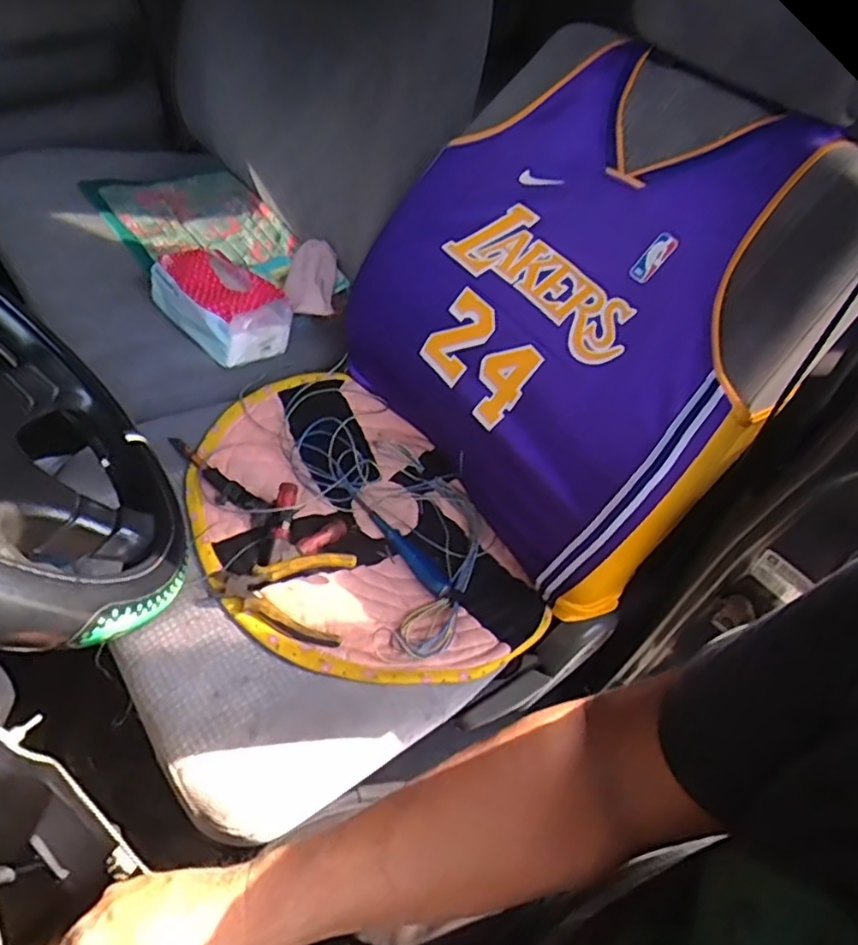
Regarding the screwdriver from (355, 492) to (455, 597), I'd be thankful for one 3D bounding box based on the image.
[{"bbox_3d":[-0.037,0.085,0.822,0.030,0.022,0.176,-34,63,-26],"label":"screwdriver"}]

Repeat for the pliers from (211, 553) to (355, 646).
[{"bbox_3d":[-0.161,0.128,0.712,0.146,0.023,0.098,7,53,0],"label":"pliers"}]

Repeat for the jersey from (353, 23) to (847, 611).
[{"bbox_3d":[0.168,-0.184,0.784,0.498,0.519,0.180,48,22,26],"label":"jersey"}]

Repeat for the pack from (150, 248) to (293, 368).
[{"bbox_3d":[-0.311,-0.254,0.972,0.203,0.084,0.126,35,58,19],"label":"pack"}]

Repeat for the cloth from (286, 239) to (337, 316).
[{"bbox_3d":[-0.189,-0.316,1.058,0.073,0.032,0.155,0,53,-5],"label":"cloth"}]

